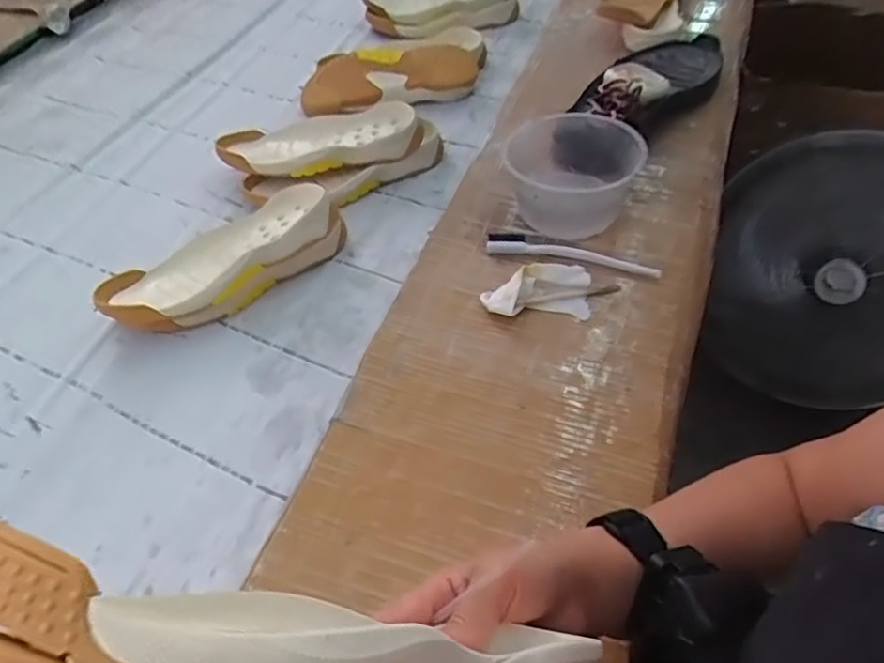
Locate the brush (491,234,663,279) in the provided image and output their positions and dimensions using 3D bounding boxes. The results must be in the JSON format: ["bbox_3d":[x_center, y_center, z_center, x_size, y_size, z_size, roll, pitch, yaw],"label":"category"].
[{"bbox_3d":[0.130,-0.079,0.654,0.169,0.011,0.025,11,50,13],"label":"brush"}]

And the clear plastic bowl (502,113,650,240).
[{"bbox_3d":[0.131,-0.160,0.682,0.123,0.077,0.121,-2,49,2],"label":"clear plastic bowl"}]

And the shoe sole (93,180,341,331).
[{"bbox_3d":[-0.232,-0.079,0.697,0.257,0.062,0.115,-35,53,-23],"label":"shoe sole"}]

